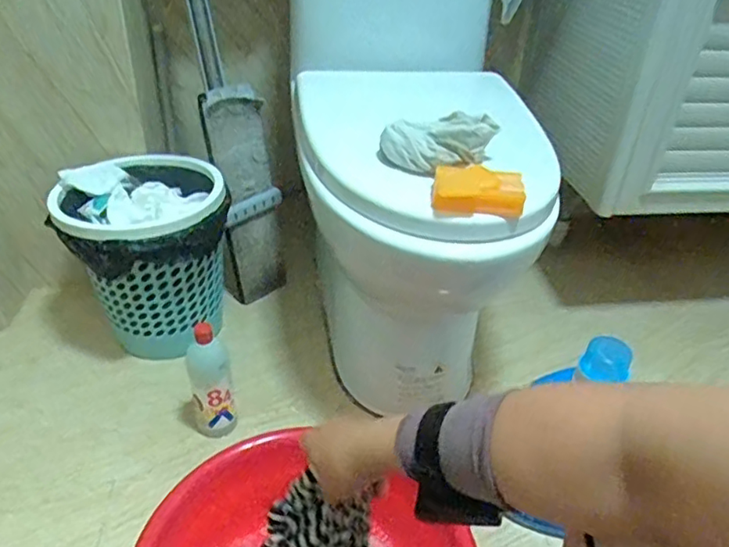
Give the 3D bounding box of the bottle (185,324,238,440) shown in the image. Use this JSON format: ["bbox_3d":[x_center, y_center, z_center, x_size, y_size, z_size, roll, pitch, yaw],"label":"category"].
[{"bbox_3d":[-0.226,0.158,0.872,0.060,0.201,0.056,3,36,-2],"label":"bottle"}]

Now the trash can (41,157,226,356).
[{"bbox_3d":[-0.369,-0.024,1.034,0.248,0.294,0.256,2,34,-2],"label":"trash can"}]

